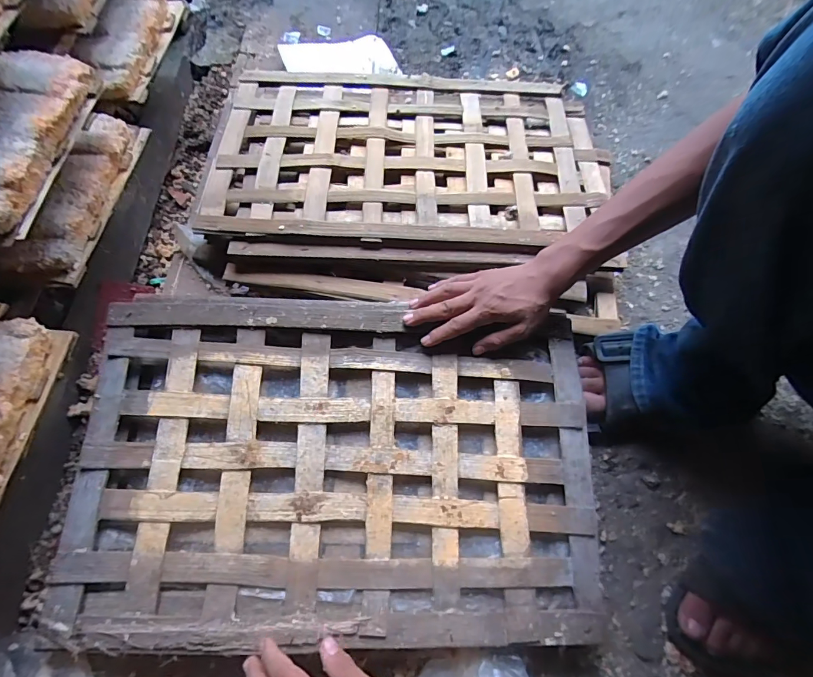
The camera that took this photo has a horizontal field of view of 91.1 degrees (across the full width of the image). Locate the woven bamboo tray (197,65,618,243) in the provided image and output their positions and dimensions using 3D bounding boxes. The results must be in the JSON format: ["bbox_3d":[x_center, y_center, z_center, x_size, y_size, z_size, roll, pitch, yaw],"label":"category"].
[{"bbox_3d":[0.011,-0.273,0.603,0.585,0.047,0.322,2,65,1],"label":"woven bamboo tray"}]

